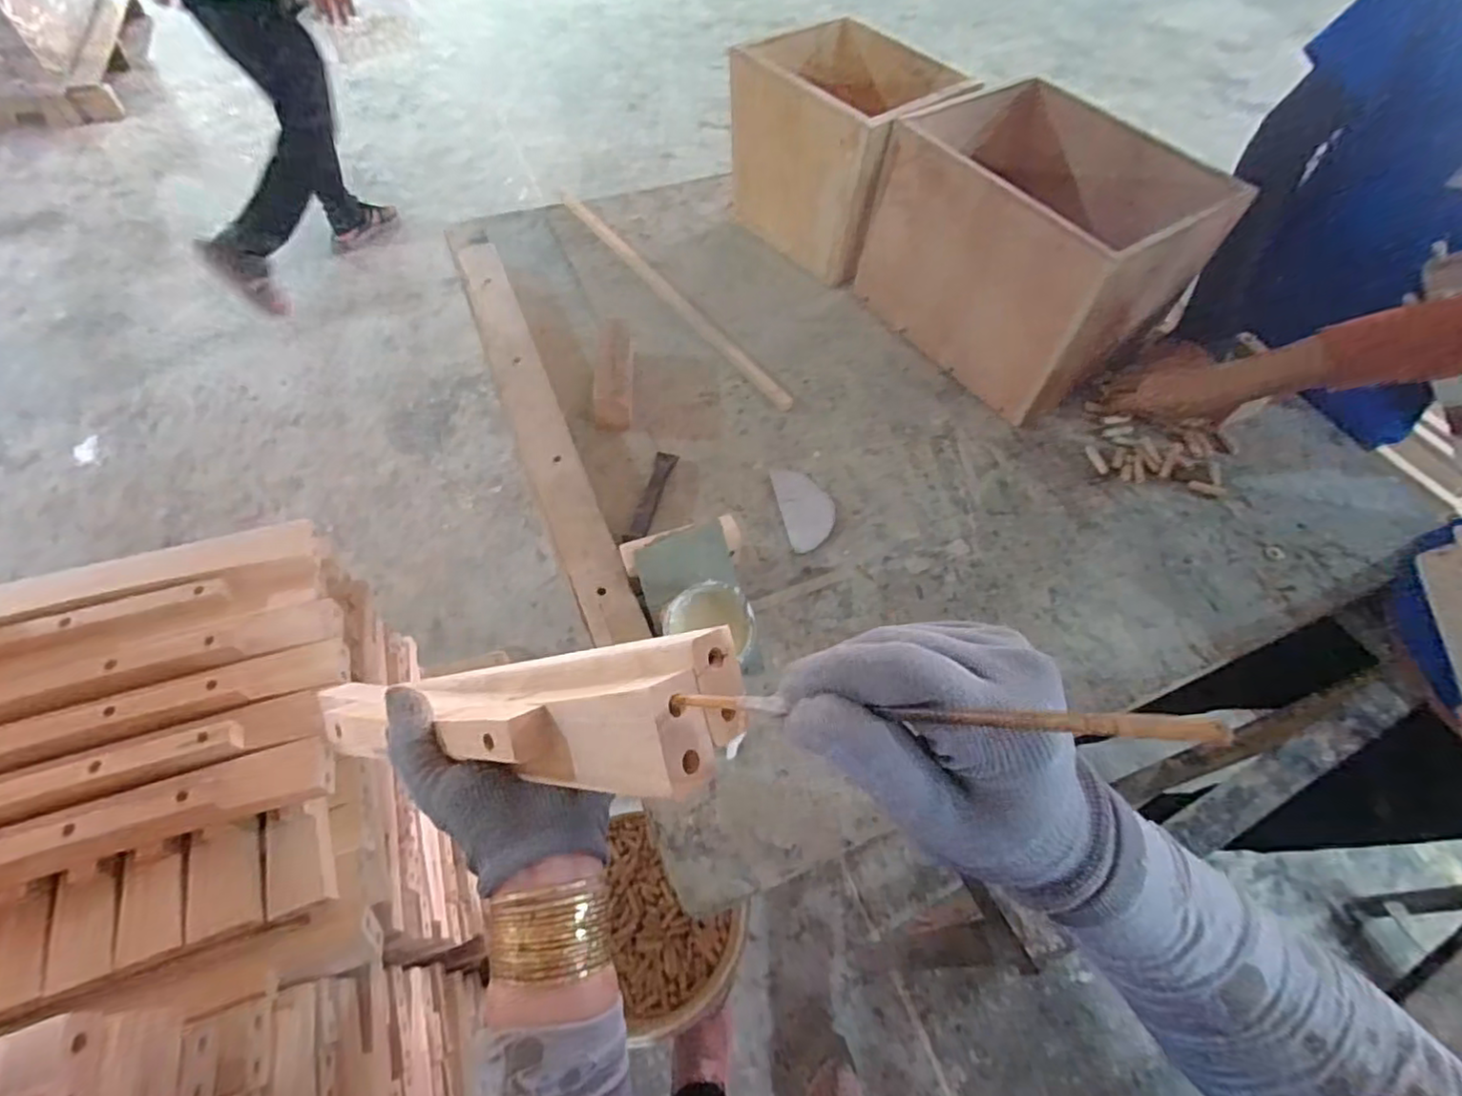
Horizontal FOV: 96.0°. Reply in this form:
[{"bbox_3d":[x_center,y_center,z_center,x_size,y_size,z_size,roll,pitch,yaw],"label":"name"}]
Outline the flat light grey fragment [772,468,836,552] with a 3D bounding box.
[{"bbox_3d":[0.084,-0.047,0.736,0.057,0.015,0.107,-8,56,-10],"label":"flat light grey fragment"}]

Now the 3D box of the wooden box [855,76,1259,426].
[{"bbox_3d":[0.365,-0.379,0.837,0.266,0.235,0.342,-30,64,-20],"label":"wooden box"}]

